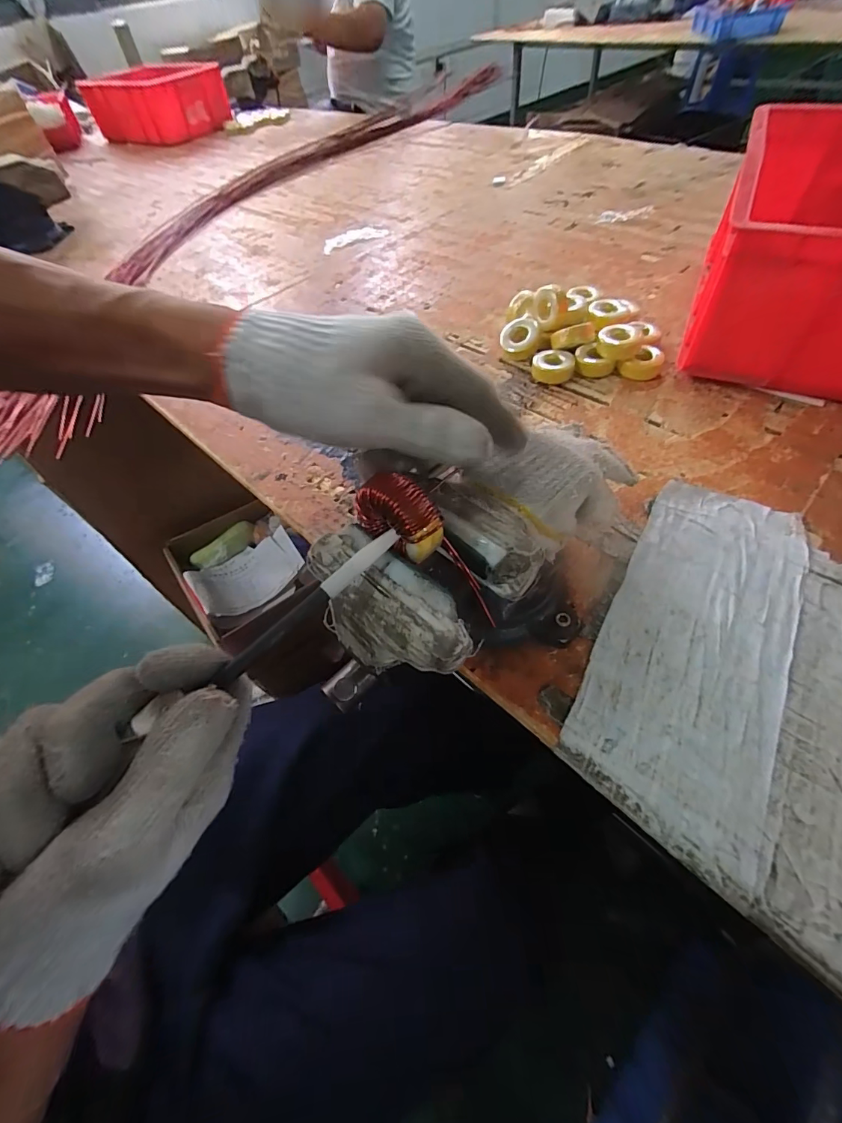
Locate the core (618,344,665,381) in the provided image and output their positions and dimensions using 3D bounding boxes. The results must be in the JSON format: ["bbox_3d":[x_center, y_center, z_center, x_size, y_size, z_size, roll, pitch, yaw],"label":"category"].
[{"bbox_3d":[0.257,-0.228,0.520,0.042,0.025,0.038,-31,57,-16],"label":"core"}]

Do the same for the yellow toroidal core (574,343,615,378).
[{"bbox_3d":[0.205,-0.239,0.532,0.043,0.024,0.036,1,54,6],"label":"yellow toroidal core"}]

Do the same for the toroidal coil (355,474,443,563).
[{"bbox_3d":[-0.012,-0.023,0.235,0.045,0.039,0.024,32,63,25],"label":"toroidal coil"}]

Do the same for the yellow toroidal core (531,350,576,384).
[{"bbox_3d":[0.159,-0.233,0.536,0.049,0.023,0.042,17,58,17],"label":"yellow toroidal core"}]

